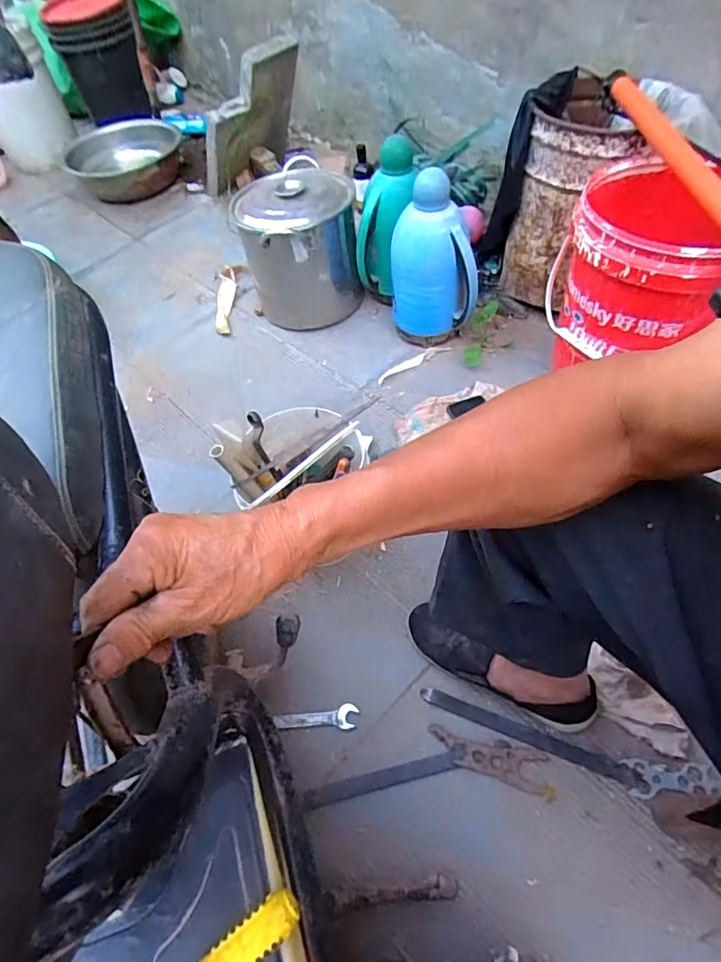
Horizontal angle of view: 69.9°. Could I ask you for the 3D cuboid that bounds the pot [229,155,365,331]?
[{"bbox_3d":[-0.130,-0.512,1.154,0.239,0.253,0.223,-3,54,4],"label":"pot"}]

